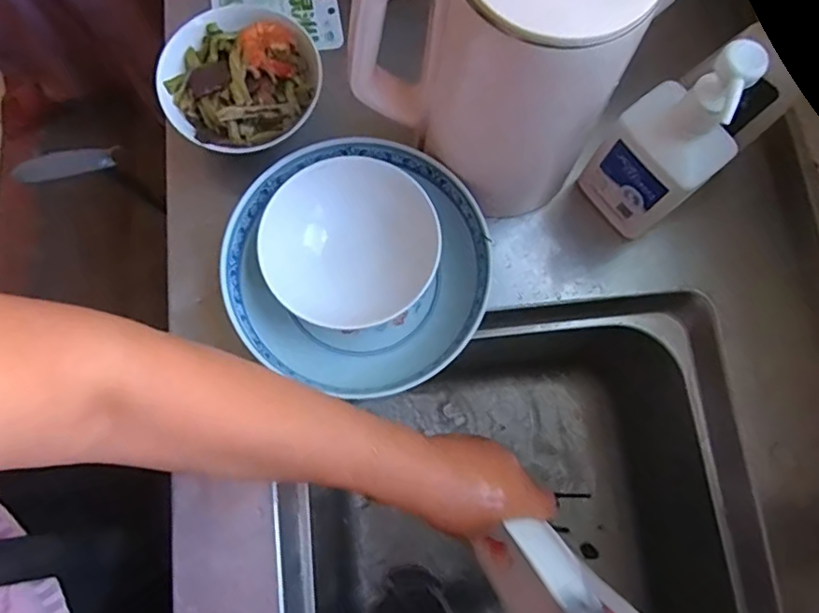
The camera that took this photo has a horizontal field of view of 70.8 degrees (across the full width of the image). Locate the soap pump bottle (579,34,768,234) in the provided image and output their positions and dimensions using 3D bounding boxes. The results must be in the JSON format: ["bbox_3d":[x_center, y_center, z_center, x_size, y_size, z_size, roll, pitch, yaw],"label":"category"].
[{"bbox_3d":[0.204,-0.130,0.443,0.053,0.186,0.079,-39,80,-9],"label":"soap pump bottle"}]

